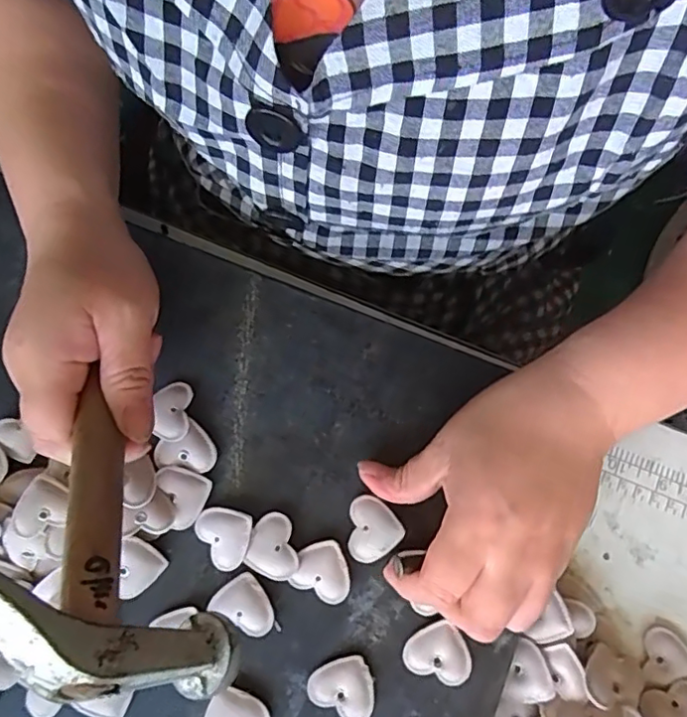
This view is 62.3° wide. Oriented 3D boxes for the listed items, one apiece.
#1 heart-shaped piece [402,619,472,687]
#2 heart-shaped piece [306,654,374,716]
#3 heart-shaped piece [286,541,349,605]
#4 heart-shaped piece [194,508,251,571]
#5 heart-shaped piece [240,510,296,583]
[{"bbox_3d":[0.051,0.153,0.297,0.034,0.006,0.028,22,81,6],"label":"heart-shaped piece"},{"bbox_3d":[0.001,0.170,0.295,0.034,0.006,0.030,25,81,7],"label":"heart-shaped piece"},{"bbox_3d":[-0.010,0.113,0.305,0.031,0.005,0.029,23,81,6],"label":"heart-shaped piece"},{"bbox_3d":[-0.067,0.098,0.308,0.030,0.005,0.031,0,79,2],"label":"heart-shaped piece"},{"bbox_3d":[-0.037,0.101,0.308,0.028,0.004,0.033,17,81,5],"label":"heart-shaped piece"}]

